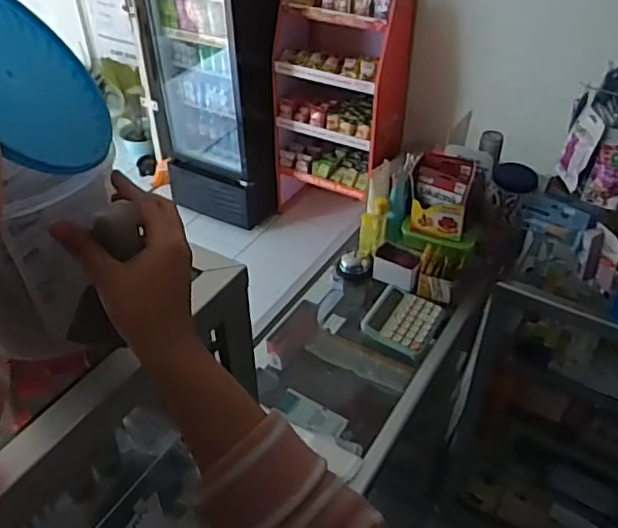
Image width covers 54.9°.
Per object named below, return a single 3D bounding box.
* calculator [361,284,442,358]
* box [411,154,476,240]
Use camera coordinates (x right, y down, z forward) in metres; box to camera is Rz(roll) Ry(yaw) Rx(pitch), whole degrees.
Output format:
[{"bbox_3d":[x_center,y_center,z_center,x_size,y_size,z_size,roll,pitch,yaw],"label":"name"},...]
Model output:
[{"bbox_3d":[0.190,0.108,1.202,0.127,0.030,0.156,20,44,22],"label":"calculator"},{"bbox_3d":[0.278,-0.136,1.263,0.119,0.155,0.098,13,42,15],"label":"box"}]

